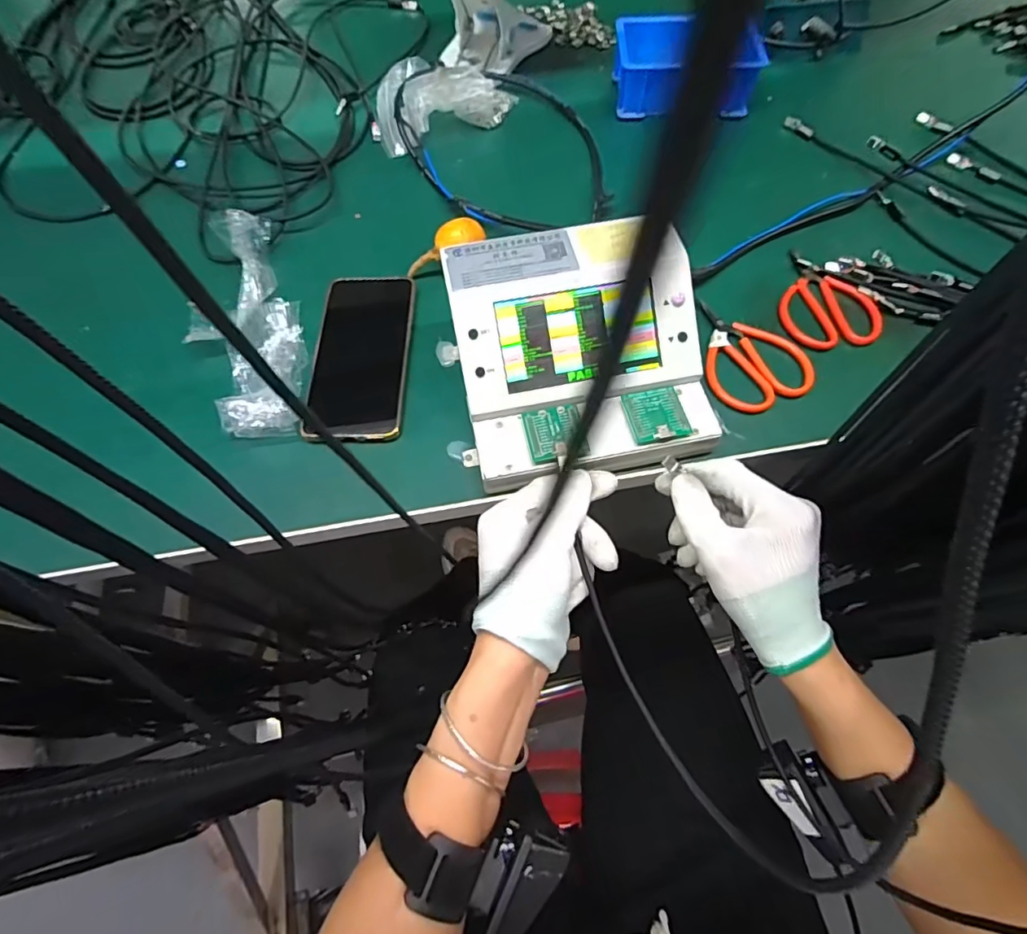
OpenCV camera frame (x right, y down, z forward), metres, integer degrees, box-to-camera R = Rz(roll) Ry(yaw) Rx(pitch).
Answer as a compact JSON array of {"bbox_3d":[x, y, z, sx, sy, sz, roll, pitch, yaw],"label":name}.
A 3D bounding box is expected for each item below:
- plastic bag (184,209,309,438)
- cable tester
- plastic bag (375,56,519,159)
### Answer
[{"bbox_3d":[-0.217,-0.120,0.425,0.080,0.040,0.218,-18,65,-8],"label":"plastic bag"},{"bbox_3d":[0.045,-0.077,0.375,0.173,0.077,0.167,-8,64,-3],"label":"cable tester"},{"bbox_3d":[-0.075,-0.409,0.570,0.152,0.046,0.141,-9,64,-3],"label":"plastic bag"}]

